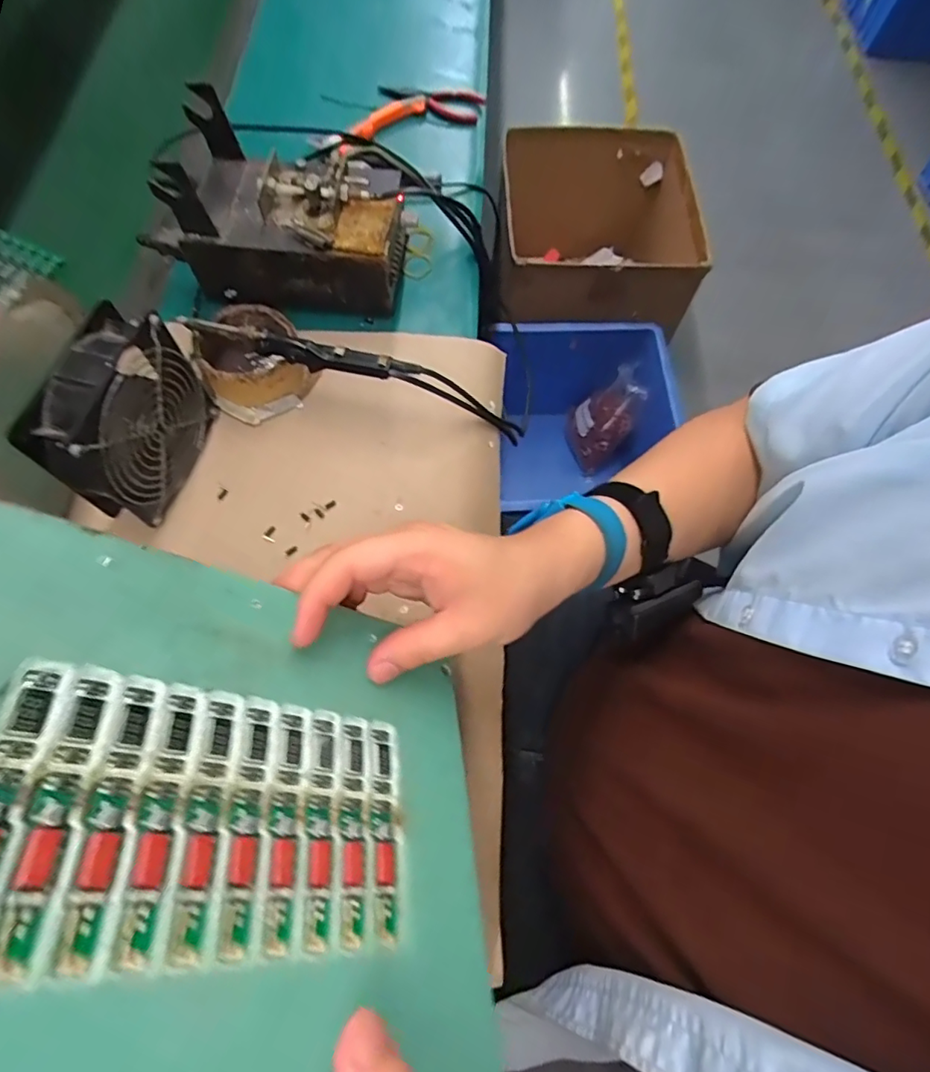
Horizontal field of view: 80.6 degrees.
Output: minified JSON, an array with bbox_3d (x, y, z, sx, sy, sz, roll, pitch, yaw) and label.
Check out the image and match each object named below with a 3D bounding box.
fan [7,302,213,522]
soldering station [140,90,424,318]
[{"bbox_3d":[-0.244,-0.080,0.403,0.046,0.120,0.124,12,67,3],"label":"fan"},{"bbox_3d":[-0.166,-0.290,0.504,0.215,0.115,0.127,5,67,0],"label":"soldering station"}]

